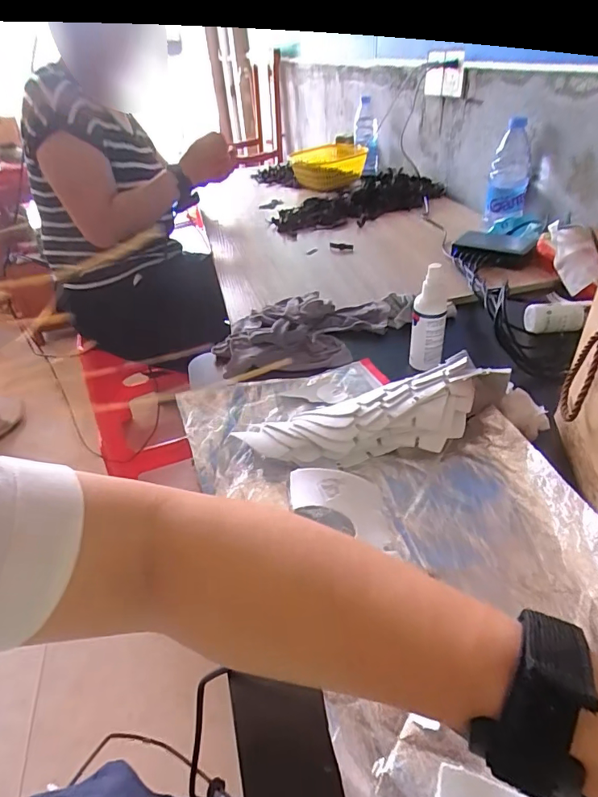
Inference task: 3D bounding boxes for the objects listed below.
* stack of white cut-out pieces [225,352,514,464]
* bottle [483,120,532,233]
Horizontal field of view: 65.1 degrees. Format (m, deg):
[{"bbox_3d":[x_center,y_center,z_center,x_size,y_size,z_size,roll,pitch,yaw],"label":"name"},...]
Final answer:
[{"bbox_3d":[0.076,0.014,0.481,0.276,0.061,0.093,-9,38,-6],"label":"stack of white cut-out pieces"},{"bbox_3d":[0.412,-0.437,0.919,0.071,0.182,0.062,6,39,13],"label":"bottle"}]

